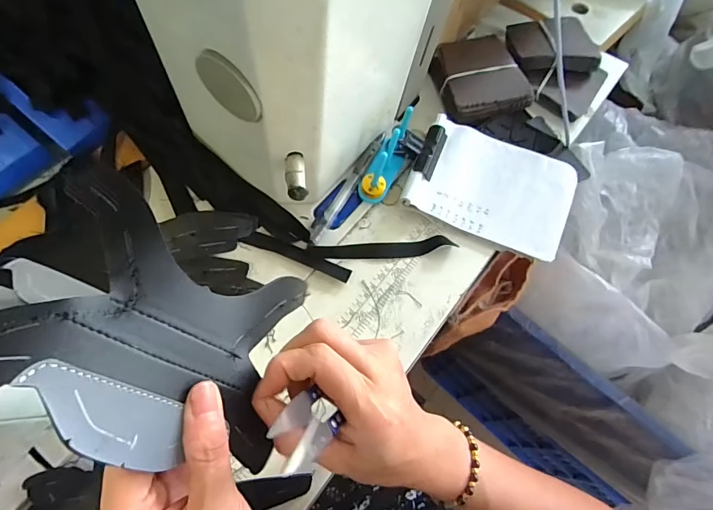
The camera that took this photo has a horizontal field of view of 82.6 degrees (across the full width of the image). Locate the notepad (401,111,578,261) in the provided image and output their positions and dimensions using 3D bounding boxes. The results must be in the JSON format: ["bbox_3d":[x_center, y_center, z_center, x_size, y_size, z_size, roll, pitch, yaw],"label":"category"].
[{"bbox_3d":[0.126,-0.067,0.373,0.141,0.015,0.100,21,67,8],"label":"notepad"}]

